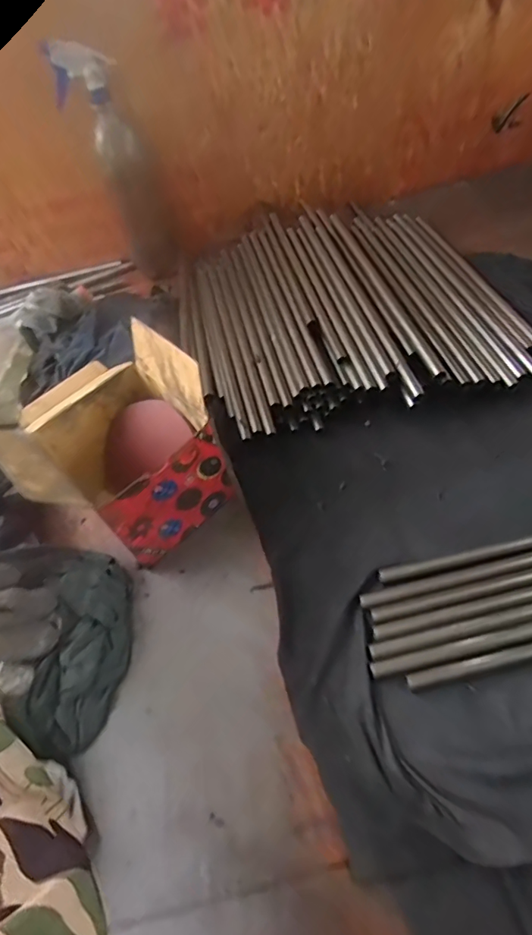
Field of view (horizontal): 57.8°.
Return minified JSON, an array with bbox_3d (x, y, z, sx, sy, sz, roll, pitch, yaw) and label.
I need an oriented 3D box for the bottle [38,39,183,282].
[{"bbox_3d":[-0.206,-0.434,0.712,0.114,0.299,0.067,-13,57,-7],"label":"bottle"}]

